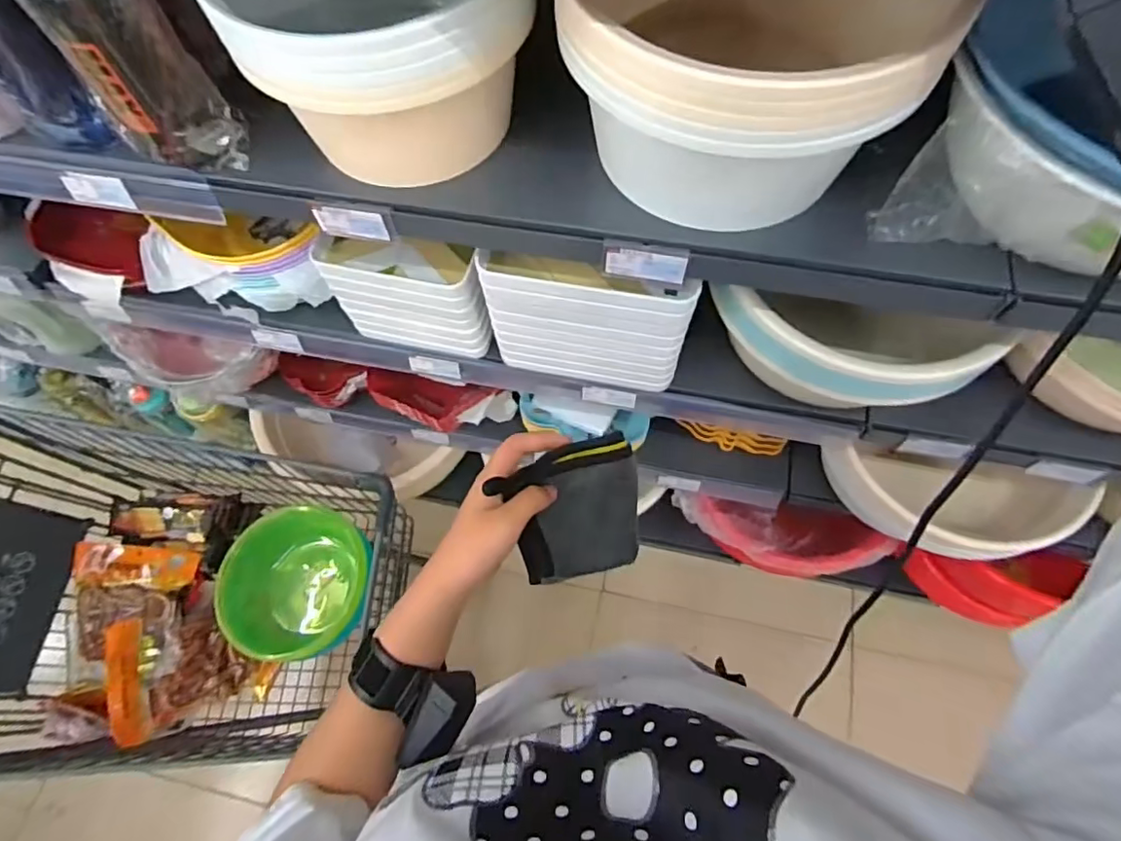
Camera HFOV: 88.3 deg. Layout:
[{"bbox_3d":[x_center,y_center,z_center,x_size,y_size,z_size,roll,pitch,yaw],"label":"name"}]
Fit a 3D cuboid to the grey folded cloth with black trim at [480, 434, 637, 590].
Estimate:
[{"bbox_3d":[0.010,0.065,0.429,0.101,0.013,0.096,-11,87,-11],"label":"grey folded cloth with black trim"}]

